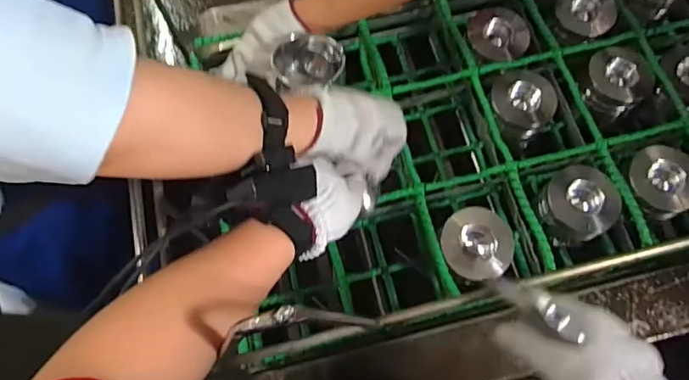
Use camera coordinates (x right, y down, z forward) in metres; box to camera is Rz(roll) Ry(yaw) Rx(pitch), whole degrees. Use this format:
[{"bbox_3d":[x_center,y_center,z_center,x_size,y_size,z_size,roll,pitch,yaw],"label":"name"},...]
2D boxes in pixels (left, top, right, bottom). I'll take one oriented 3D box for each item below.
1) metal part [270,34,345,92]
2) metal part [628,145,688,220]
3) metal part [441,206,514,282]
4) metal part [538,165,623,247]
[{"bbox_3d":[-0.045,-0.165,0.640,0.087,0.043,0.073,-3,71,-1],"label":"metal part"},{"bbox_3d":[0.441,-0.009,0.673,0.096,0.064,0.082,15,71,5],"label":"metal part"},{"bbox_3d":[0.174,0.071,0.646,0.092,0.043,0.093,0,91,2],"label":"metal part"},{"bbox_3d":[0.321,0.022,0.669,0.089,0.070,0.094,0,70,0],"label":"metal part"}]

